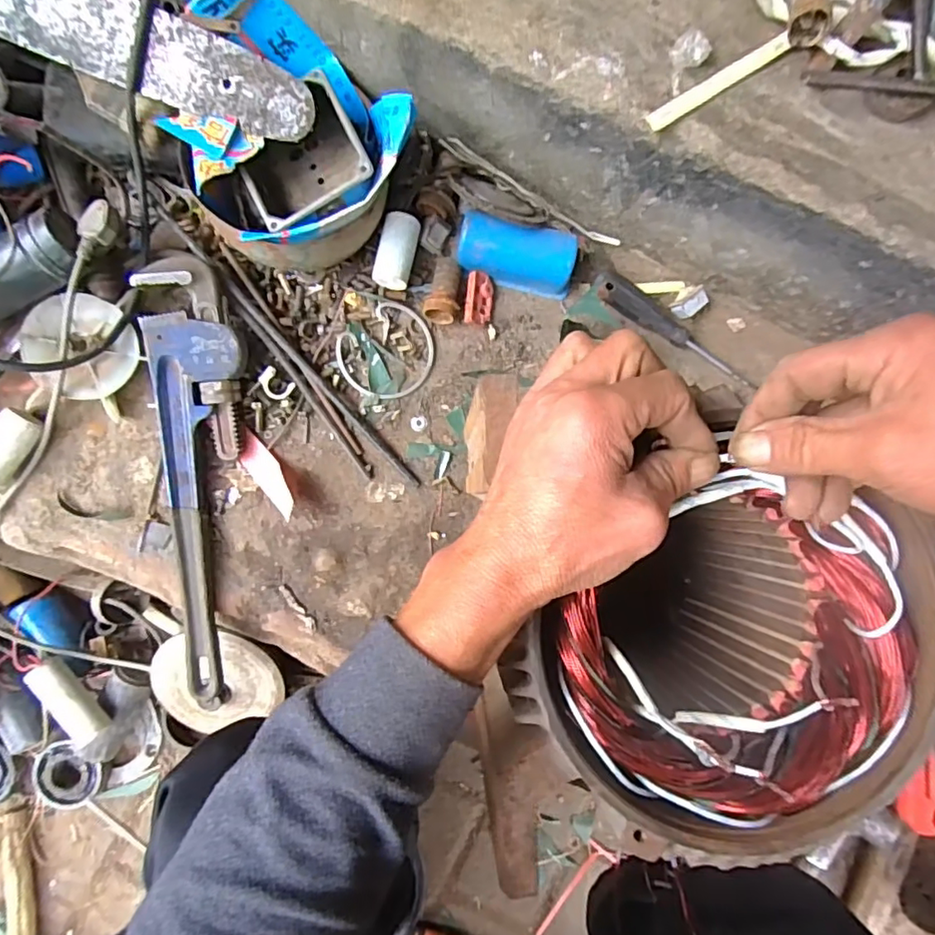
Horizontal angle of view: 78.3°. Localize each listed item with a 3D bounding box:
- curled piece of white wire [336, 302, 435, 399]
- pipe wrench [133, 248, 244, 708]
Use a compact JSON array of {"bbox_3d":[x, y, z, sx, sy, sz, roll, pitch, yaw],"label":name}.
[{"bbox_3d":[-0.077,-0.112,0.567,0.090,0.009,0.083,0,85,-4],"label":"curled piece of white wire"},{"bbox_3d":[-0.255,0.018,0.546,0.080,0.033,0.419,1,99,-4],"label":"pipe wrench"}]

